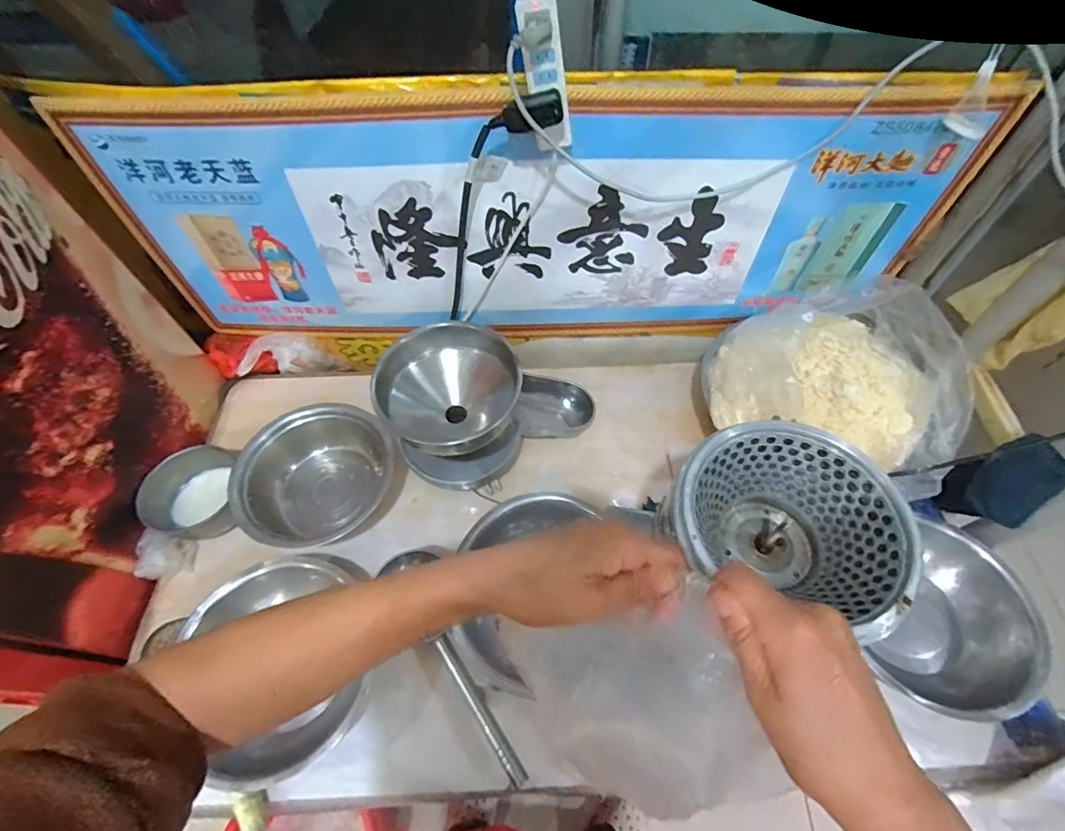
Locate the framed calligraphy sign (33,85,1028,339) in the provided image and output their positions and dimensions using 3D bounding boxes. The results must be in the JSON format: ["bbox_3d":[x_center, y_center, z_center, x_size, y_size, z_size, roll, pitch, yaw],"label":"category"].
[{"bbox_3d":[-0.005,-0.340,0.896,1.498,0.453,0.064,0,58,1],"label":"framed calligraphy sign"}]

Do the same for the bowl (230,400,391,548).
[{"bbox_3d":[-0.410,0.123,0.934,0.261,0.112,0.276,0,58,1],"label":"bowl"}]

